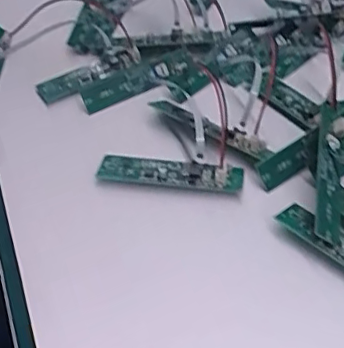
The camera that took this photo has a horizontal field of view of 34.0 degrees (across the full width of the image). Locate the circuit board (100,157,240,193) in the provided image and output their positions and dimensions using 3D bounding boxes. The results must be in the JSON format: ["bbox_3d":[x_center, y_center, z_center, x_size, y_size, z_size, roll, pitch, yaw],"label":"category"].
[{"bbox_3d":[-0.001,-0.001,0.322,0.081,0.008,0.021,7,46,5],"label":"circuit board"}]

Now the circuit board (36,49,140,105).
[{"bbox_3d":[-0.056,-0.068,0.386,0.074,0.009,0.021,-27,52,-25],"label":"circuit board"}]

